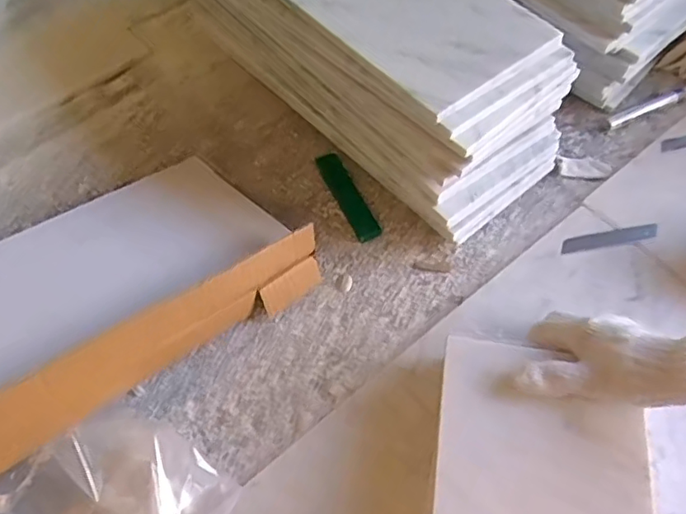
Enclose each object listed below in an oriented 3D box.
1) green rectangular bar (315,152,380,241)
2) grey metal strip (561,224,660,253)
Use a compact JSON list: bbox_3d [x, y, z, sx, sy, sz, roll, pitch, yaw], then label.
[{"bbox_3d":[0.005,-0.066,0.634,0.027,0.007,0.119,-21,62,-11],"label":"green rectangular bar"},{"bbox_3d":[0.265,-0.018,0.593,0.103,0.004,0.016,-9,62,-7],"label":"grey metal strip"}]

